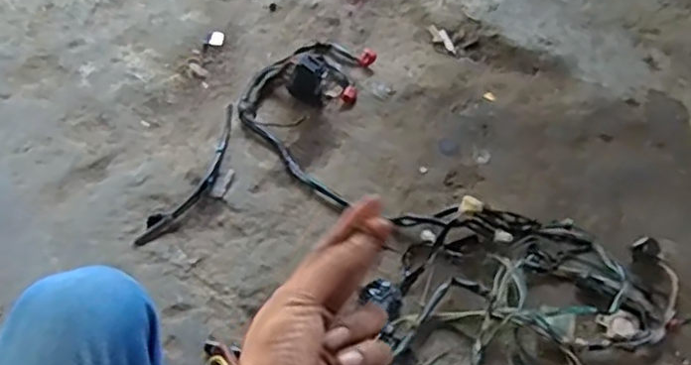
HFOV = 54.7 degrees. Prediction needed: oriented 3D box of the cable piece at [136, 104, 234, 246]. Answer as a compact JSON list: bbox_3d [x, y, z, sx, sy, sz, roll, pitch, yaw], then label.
[{"bbox_3d":[-0.221,-0.012,1.009,0.051,0.009,0.279,20,58,14],"label":"cable piece"}]

